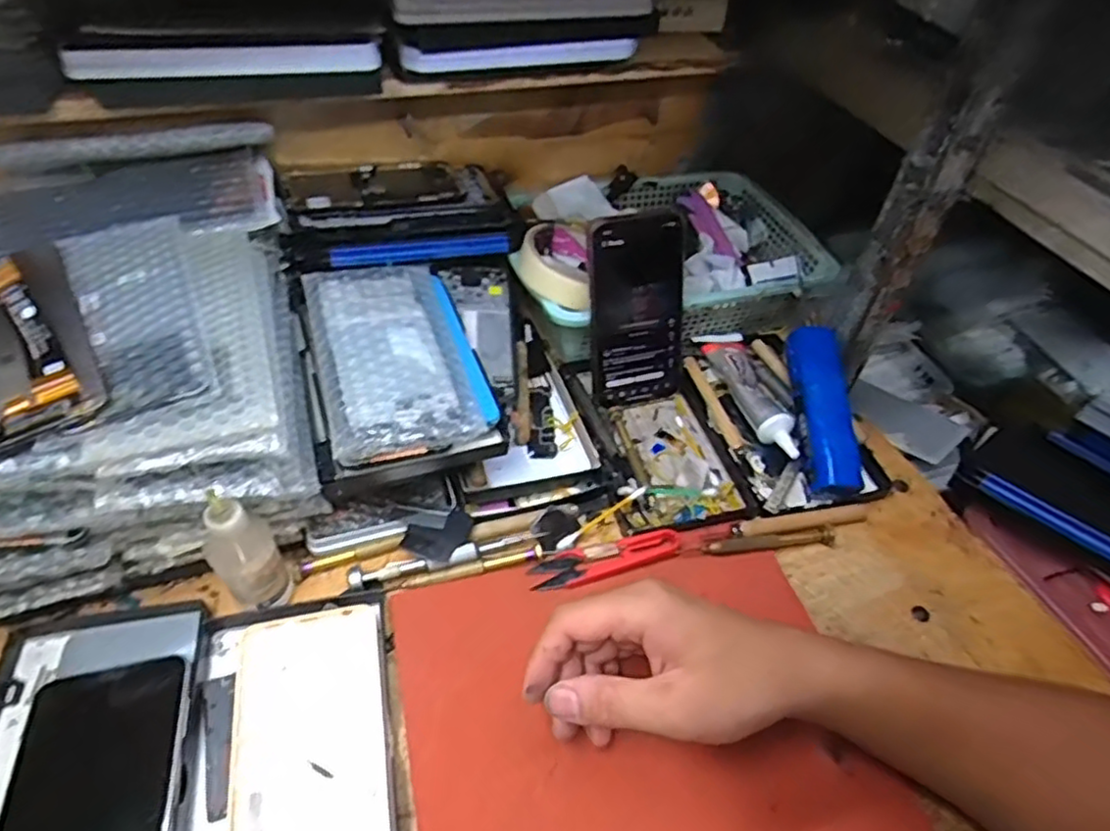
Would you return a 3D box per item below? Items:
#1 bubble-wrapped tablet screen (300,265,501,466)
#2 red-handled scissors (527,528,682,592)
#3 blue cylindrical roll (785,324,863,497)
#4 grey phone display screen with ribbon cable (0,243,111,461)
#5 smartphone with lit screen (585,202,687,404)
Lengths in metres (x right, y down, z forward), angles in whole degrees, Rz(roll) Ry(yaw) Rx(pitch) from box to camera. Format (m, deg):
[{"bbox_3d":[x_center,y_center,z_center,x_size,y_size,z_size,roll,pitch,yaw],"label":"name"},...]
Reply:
[{"bbox_3d":[-0.107,-0.042,0.457,0.107,0.022,0.168,-12,50,-15],"label":"bubble-wrapped tablet screen"},{"bbox_3d":[0.036,0.095,0.448,0.101,0.007,0.027,-8,50,-14],"label":"red-handled scissors"},{"bbox_3d":[0.206,-0.007,0.516,0.038,0.029,0.134,1,69,-6],"label":"blue cylindrical roll"},{"bbox_3d":[-0.288,-0.044,0.353,0.069,0.026,0.151,-23,55,-25],"label":"grey phone display screen with ribbon cable"},{"bbox_3d":[0.065,-0.079,0.520,0.076,0.149,0.010,-11,28,-10],"label":"smartphone with lit screen"}]

